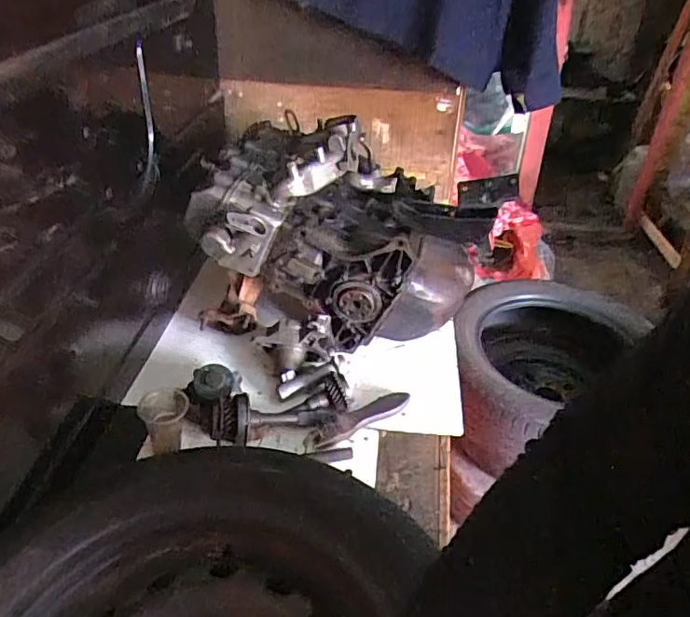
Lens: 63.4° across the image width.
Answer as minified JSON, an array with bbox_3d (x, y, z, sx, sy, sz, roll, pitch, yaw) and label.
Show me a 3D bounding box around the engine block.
[{"bbox_3d":[0.000,-0.139,1.019,0.484,0.302,0.309,1,35,1],"label":"engine block"}]

